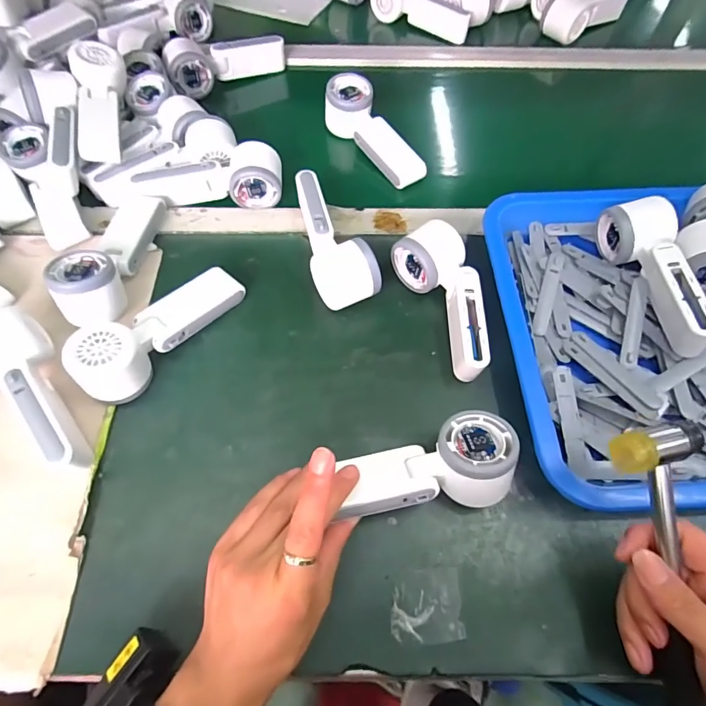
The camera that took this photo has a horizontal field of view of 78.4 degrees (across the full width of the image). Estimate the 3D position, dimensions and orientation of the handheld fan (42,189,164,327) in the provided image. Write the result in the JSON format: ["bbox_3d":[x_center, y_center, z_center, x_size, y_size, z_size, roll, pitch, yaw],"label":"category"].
[{"bbox_3d":[-0.245,-0.101,0.436,0.051,0.057,0.168,4,61,3],"label":"handheld fan"}]

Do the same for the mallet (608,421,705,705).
[{"bbox_3d":[0.201,0.168,0.272,0.052,0.024,0.245,-6,91,-3],"label":"mallet"}]

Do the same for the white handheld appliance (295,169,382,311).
[{"bbox_3d":[-0.025,-0.121,0.449,0.058,0.053,0.166,-17,62,-9],"label":"white handheld appliance"}]

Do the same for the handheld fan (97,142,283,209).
[{"bbox_3d":[-0.184,-0.202,0.495,0.201,0.044,0.059,-3,61,-1],"label":"handheld fan"}]

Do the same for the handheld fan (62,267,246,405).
[{"bbox_3d":[-0.179,-0.022,0.410,0.061,0.051,0.168,34,55,16],"label":"handheld fan"}]

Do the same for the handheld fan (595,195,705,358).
[{"bbox_3d":[0.291,-0.076,0.408,0.052,0.051,0.163,-8,61,-4],"label":"handheld fan"}]

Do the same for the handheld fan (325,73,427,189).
[{"bbox_3d":[0.026,-0.275,0.529,0.054,0.045,0.158,-30,65,-15],"label":"handheld fan"}]

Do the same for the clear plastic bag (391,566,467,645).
[{"bbox_3d":[0.054,0.185,0.318,0.051,0.004,0.047,-3,61,-1],"label":"clear plastic bag"}]

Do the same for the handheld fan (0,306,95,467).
[{"bbox_3d":[-0.265,0.029,0.370,0.156,0.055,0.057,37,67,19],"label":"handheld fan"}]

